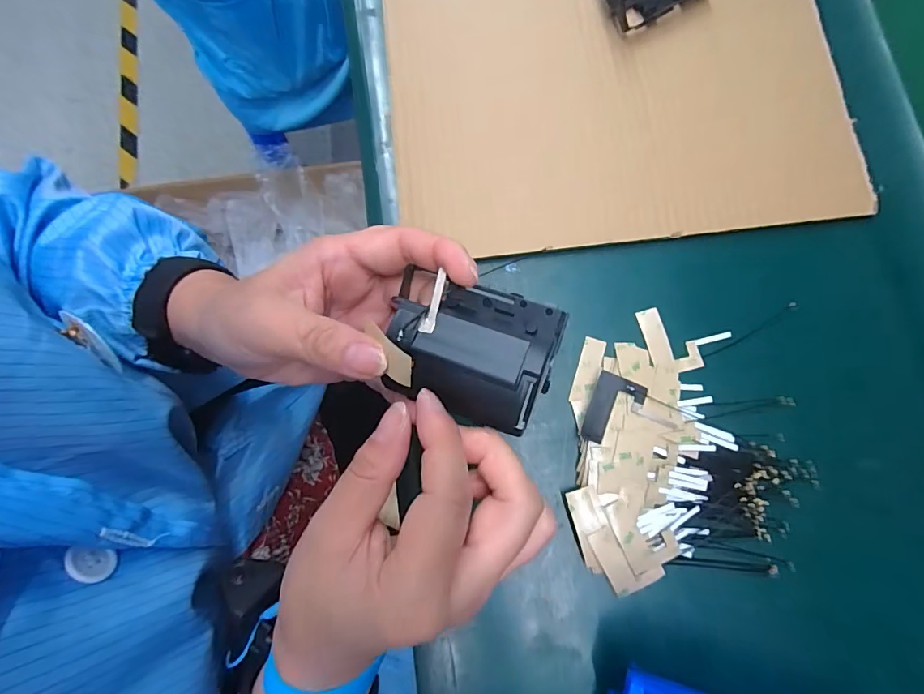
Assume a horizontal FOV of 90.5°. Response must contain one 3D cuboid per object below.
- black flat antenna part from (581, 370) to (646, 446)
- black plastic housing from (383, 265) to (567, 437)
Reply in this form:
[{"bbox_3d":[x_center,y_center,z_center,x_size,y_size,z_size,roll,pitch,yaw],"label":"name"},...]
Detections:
[{"bbox_3d":[0.088,0.037,0.264,0.028,0.004,0.041,20,77,5],"label":"black flat antenna part"},{"bbox_3d":[0.002,0.000,0.176,0.063,0.015,0.051,18,79,4],"label":"black plastic housing"}]

